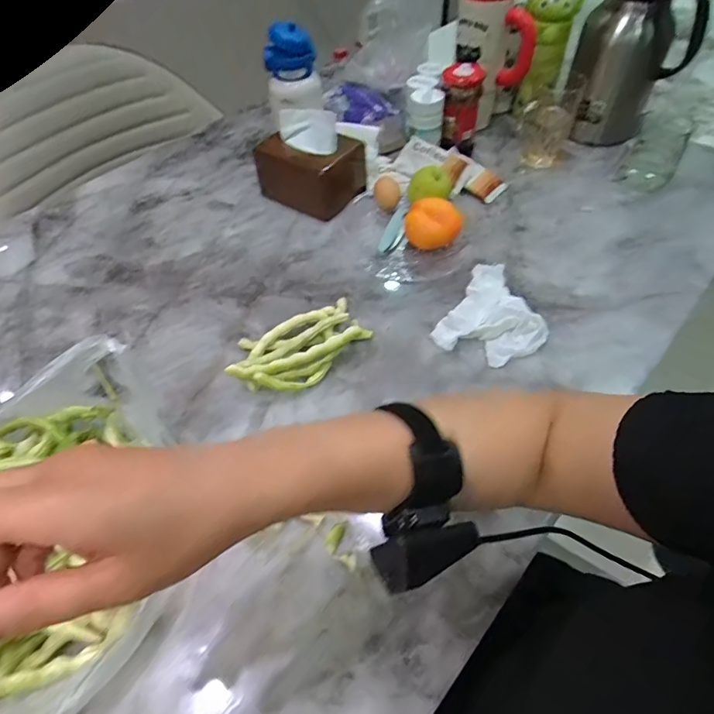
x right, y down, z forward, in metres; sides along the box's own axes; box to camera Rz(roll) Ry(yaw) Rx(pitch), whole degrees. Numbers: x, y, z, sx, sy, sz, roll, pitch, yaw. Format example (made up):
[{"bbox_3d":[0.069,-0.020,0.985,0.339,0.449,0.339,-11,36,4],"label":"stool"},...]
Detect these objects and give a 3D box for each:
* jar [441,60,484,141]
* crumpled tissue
[{"bbox_3d":[0.162,-0.399,0.738,0.059,0.104,0.052,4,54,10],"label":"jar"},{"bbox_3d":[0.177,-0.054,0.583,0.115,0.025,0.161,26,57,22],"label":"crumpled tissue"}]

